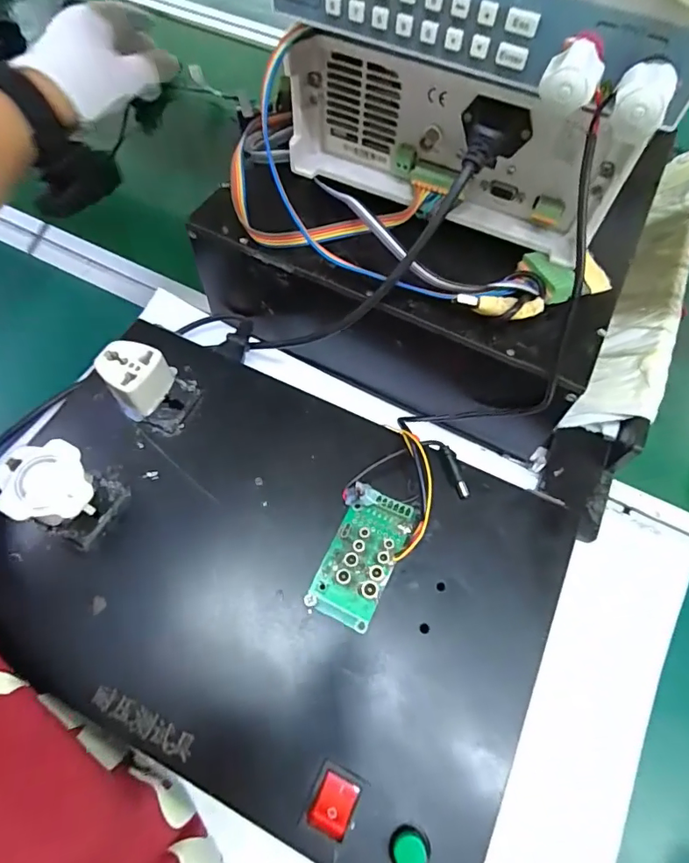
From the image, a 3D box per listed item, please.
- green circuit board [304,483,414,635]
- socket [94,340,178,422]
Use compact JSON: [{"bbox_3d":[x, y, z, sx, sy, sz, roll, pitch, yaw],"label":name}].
[{"bbox_3d":[0.009,0.074,0.292,0.041,0.022,0.074,20,61,10],"label":"green circuit board"},{"bbox_3d":[-0.140,-0.038,0.334,0.038,0.036,0.041,40,66,20],"label":"socket"}]

